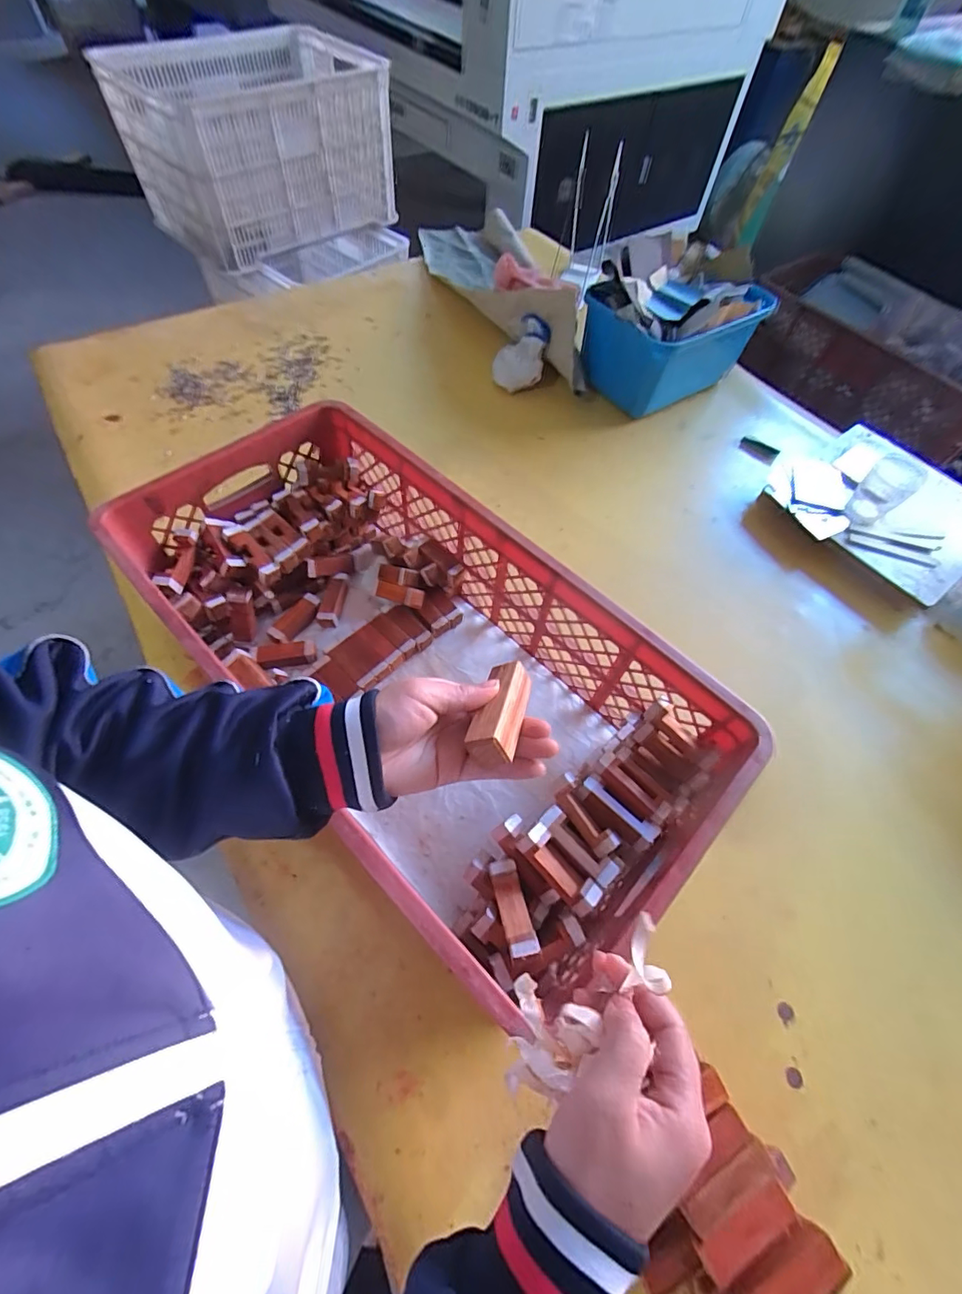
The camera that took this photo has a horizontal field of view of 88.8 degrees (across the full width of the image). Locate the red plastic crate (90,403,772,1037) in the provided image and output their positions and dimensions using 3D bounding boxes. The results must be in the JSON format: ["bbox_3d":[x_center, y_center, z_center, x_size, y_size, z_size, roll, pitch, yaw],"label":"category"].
[{"bbox_3d":[-0.077,0.015,0.549,0.636,0.181,0.314,42,66,18],"label":"red plastic crate"}]

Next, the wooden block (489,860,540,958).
[{"bbox_3d":[0.028,0.219,0.413,0.025,0.015,0.075,-11,45,-10],"label":"wooden block"}]

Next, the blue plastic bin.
[{"bbox_3d":[0.351,-0.578,0.927,0.264,0.171,0.201,-27,65,-18],"label":"blue plastic bin"}]

